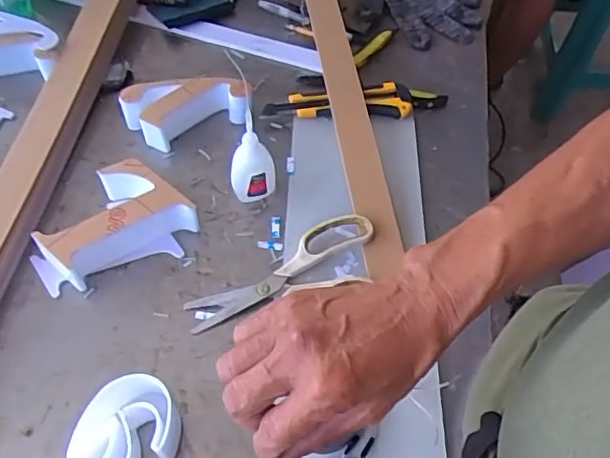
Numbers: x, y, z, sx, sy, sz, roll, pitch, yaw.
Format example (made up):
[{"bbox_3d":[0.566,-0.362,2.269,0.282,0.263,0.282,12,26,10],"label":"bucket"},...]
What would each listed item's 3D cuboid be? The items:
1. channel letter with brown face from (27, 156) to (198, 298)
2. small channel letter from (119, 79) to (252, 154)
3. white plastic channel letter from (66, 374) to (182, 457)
[{"bbox_3d":[-0.186,-0.006,0.553,0.148,0.050,0.093,-23,59,-16],"label":"channel letter with brown face"},{"bbox_3d":[-0.128,-0.132,0.642,0.136,0.046,0.062,-18,58,-13],"label":"small channel letter"},{"bbox_3d":[-0.138,0.161,0.446,0.090,0.046,0.072,-34,63,-22],"label":"white plastic channel letter"}]

